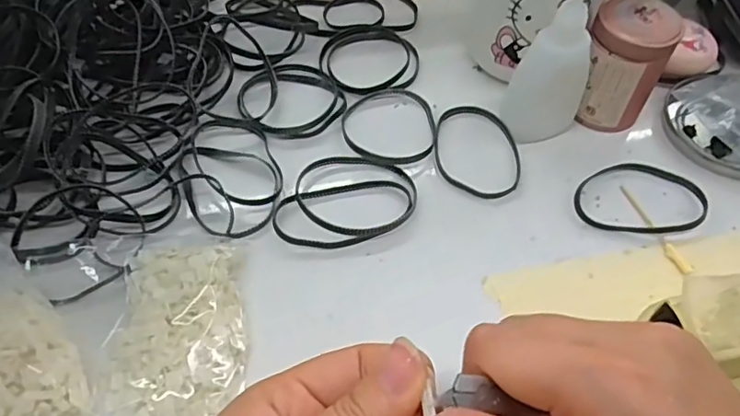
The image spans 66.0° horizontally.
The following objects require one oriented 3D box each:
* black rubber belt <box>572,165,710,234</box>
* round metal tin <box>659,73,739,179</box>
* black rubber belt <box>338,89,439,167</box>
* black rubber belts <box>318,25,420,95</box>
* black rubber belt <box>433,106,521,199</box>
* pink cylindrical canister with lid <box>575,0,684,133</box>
[{"bbox_3d":[0.147,-0.007,0.312,0.072,0.006,0.048,4,51,4],"label":"black rubber belt"},{"bbox_3d":[0.219,-0.051,0.334,0.078,0.014,0.071,0,53,0],"label":"round metal tin"},{"bbox_3d":[0.011,-0.049,0.338,0.056,0.006,0.063,-3,54,-3],"label":"black rubber belt"},{"bbox_3d":[0.000,-0.099,0.371,0.064,0.007,0.061,0,53,0],"label":"black rubber belts"},{"bbox_3d":[0.061,-0.035,0.329,0.047,0.004,0.069,-7,54,-6],"label":"black rubber belt"},{"bbox_3d":[0.144,-0.083,0.328,0.043,0.065,0.043,0,53,0],"label":"pink cylindrical canister with lid"}]

